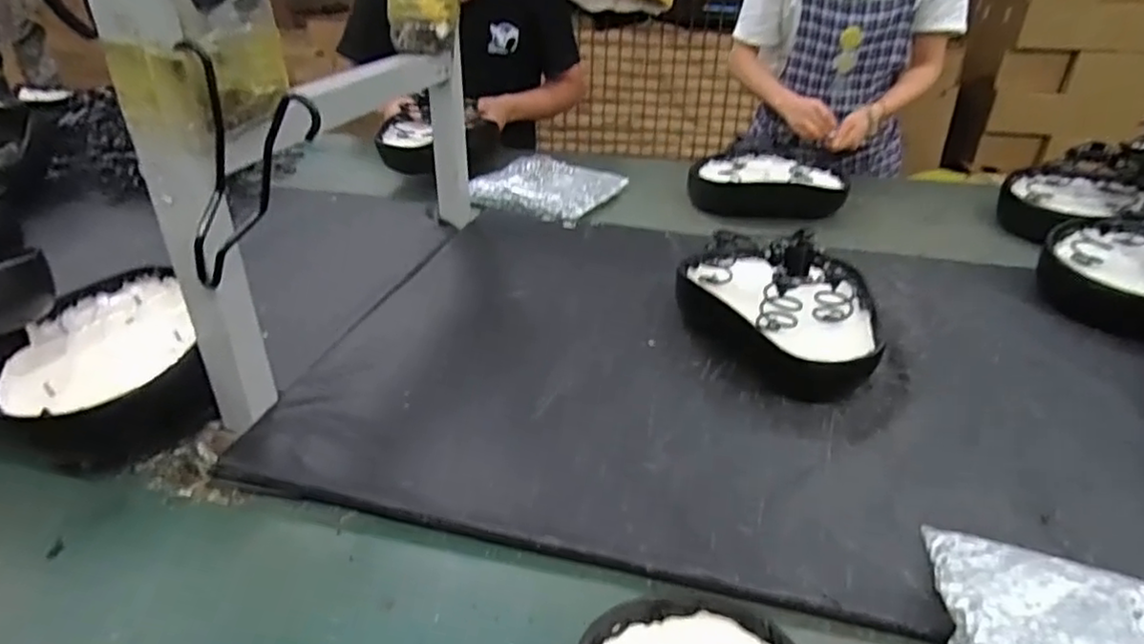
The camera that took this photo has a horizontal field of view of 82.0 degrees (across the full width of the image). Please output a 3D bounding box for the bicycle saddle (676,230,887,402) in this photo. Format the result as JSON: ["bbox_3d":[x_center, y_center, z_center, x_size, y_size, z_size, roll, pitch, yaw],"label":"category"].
[{"bbox_3d":[0.250,-0.033,0.782,0.162,0.124,0.260,-17,36,-24],"label":"bicycle saddle"}]

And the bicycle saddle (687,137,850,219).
[{"bbox_3d":[0.379,-0.284,1.262,0.294,0.122,0.185,8,32,12],"label":"bicycle saddle"}]

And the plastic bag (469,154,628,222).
[{"bbox_3d":[-0.044,-0.267,1.263,0.218,0.030,0.240,15,35,22],"label":"plastic bag"}]

